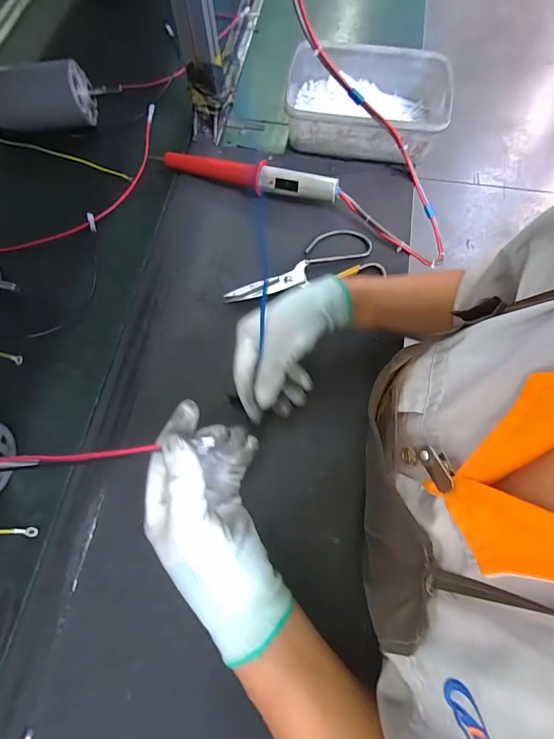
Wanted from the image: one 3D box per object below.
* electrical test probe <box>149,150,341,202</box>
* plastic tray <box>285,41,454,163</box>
[{"bbox_3d":[-0.048,-0.270,0.507,0.264,0.044,0.026,19,71,8],"label":"electrical test probe"},{"bbox_3d":[0.128,-0.380,0.532,0.223,0.072,0.158,10,70,5],"label":"plastic tray"}]

